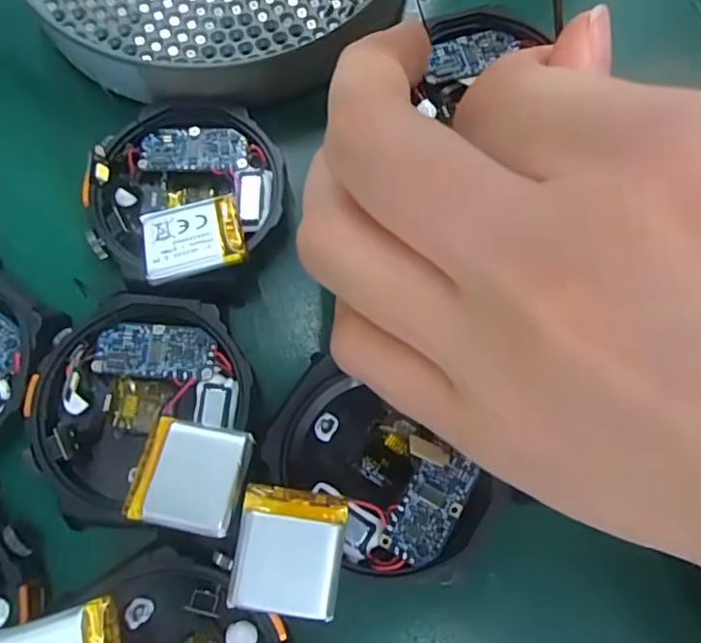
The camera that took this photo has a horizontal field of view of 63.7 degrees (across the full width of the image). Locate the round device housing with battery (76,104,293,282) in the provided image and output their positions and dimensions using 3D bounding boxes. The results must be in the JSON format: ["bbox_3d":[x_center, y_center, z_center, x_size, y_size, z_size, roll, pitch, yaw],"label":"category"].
[{"bbox_3d":[-0.041,-0.033,0.141,0.049,0.014,0.051,0,73,0],"label":"round device housing with battery"}]

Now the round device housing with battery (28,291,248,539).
[{"bbox_3d":[-0.047,0.019,0.126,0.048,0.015,0.051,0,73,0],"label":"round device housing with battery"}]

